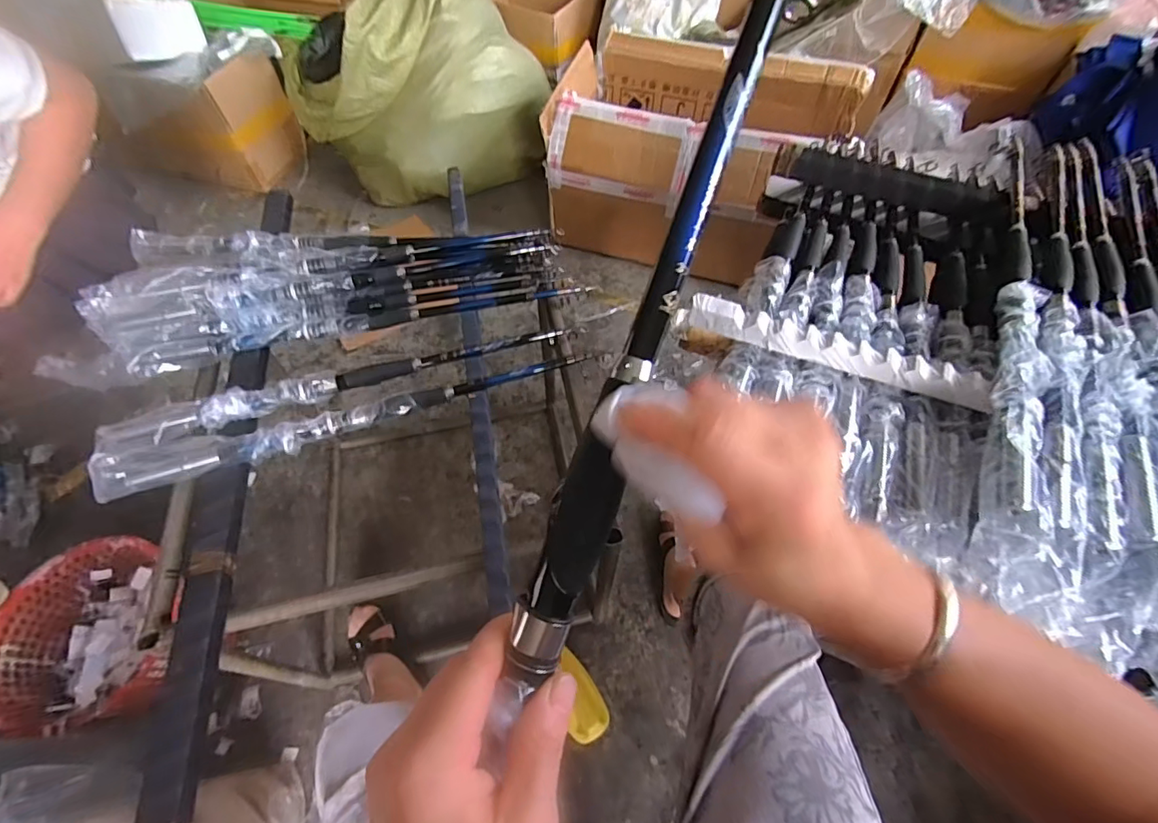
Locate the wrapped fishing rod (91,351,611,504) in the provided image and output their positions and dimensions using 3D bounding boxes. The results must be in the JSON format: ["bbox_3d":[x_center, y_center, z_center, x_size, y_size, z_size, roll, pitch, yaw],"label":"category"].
[{"bbox_3d":[-0.310,0.008,0.666,0.560,0.041,0.065,-16,59,-9],"label":"wrapped fishing rod"}]

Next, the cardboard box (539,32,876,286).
[{"bbox_3d":[0.326,-0.720,1.473,0.747,0.371,0.544,19,60,12],"label":"cardboard box"}]

